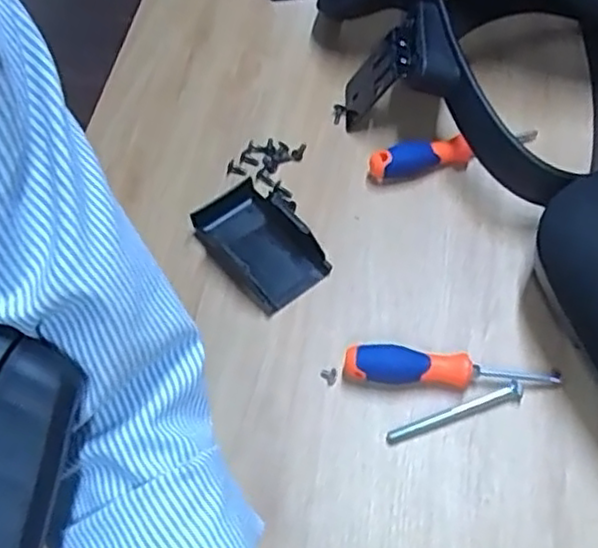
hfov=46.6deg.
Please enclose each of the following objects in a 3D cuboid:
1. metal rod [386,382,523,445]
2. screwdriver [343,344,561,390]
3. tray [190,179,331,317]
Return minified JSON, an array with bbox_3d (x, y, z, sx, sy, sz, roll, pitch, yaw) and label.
[{"bbox_3d":[0.133,0.119,0.590,0.121,0.009,0.012,-18,58,-8],"label":"metal rod"},{"bbox_3d":[0.130,0.084,0.603,0.178,0.029,0.028,3,58,6],"label":"screwdriver"},{"bbox_3d":[-0.042,-0.032,0.686,0.082,0.031,0.141,-34,62,-17],"label":"tray"}]

